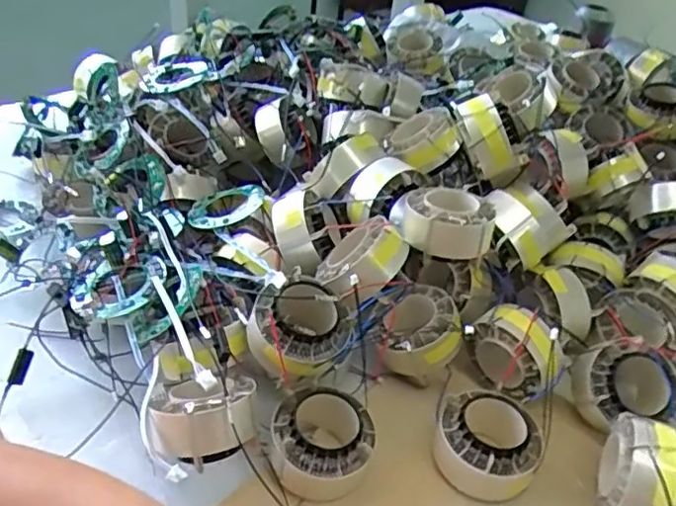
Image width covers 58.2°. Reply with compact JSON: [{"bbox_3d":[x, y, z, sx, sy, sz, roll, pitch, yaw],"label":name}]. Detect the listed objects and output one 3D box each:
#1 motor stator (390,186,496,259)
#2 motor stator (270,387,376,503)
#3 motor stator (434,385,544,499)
[{"bbox_3d":[0.078,-0.026,0.453,0.069,0.031,0.069,7,37,0],"label":"motor stator"},{"bbox_3d":[-0.009,0.120,0.387,0.062,0.040,0.056,-1,37,-10],"label":"motor stator"},{"bbox_3d":[0.098,0.124,0.401,0.065,0.039,0.057,15,38,11],"label":"motor stator"}]

